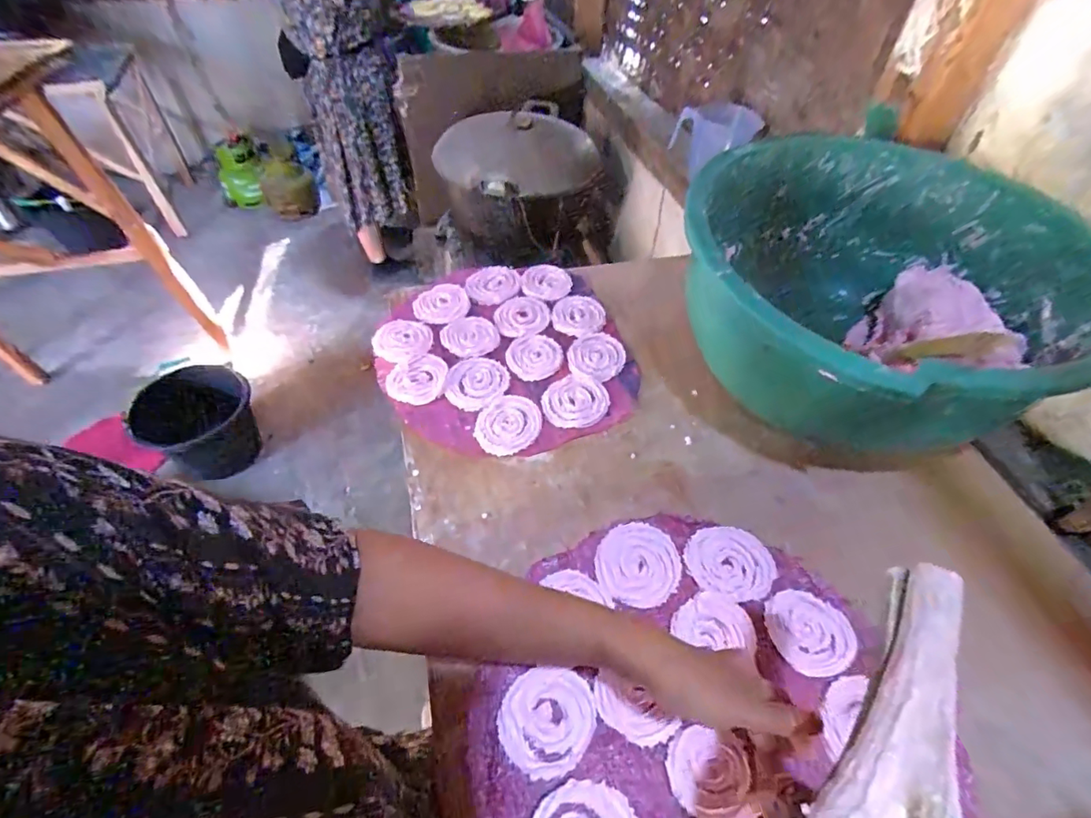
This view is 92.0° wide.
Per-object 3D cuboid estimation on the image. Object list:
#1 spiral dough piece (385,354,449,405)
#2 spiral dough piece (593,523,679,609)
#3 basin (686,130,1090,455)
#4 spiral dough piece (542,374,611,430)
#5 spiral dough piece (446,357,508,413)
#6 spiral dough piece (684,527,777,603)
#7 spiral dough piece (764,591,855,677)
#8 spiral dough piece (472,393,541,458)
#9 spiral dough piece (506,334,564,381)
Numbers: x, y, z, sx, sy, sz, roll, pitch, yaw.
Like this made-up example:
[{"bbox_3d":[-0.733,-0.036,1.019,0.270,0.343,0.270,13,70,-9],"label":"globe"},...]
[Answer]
[{"bbox_3d":[-0.158,-0.039,0.647,0.074,0.015,0.073,-11,52,-11],"label":"spiral dough piece"},{"bbox_3d":[0.089,0.147,0.505,0.077,0.004,0.082,1,51,-1],"label":"spiral dough piece"},{"bbox_3d":[0.385,-0.123,0.618,0.406,0.194,0.418,1,48,-1],"label":"basin"},{"bbox_3d":[0.037,-0.010,0.631,0.081,0.006,0.073,-24,56,-20],"label":"spiral dough piece"},{"bbox_3d":[-0.083,-0.034,0.646,0.068,0.006,0.085,18,53,12],"label":"spiral dough piece"},{"bbox_3d":[0.178,0.146,0.508,0.082,0.004,0.070,16,52,11],"label":"spiral dough piece"},{"bbox_3d":[0.237,0.196,0.468,0.075,0.004,0.071,-11,52,-11],"label":"spiral dough piece"},{"bbox_3d":[-0.042,0.018,0.608,0.069,0.007,0.084,37,59,25],"label":"spiral dough piece"},{"bbox_3d":[-0.014,-0.067,0.676,0.069,0.010,0.070,-9,52,-9],"label":"spiral dough piece"}]

